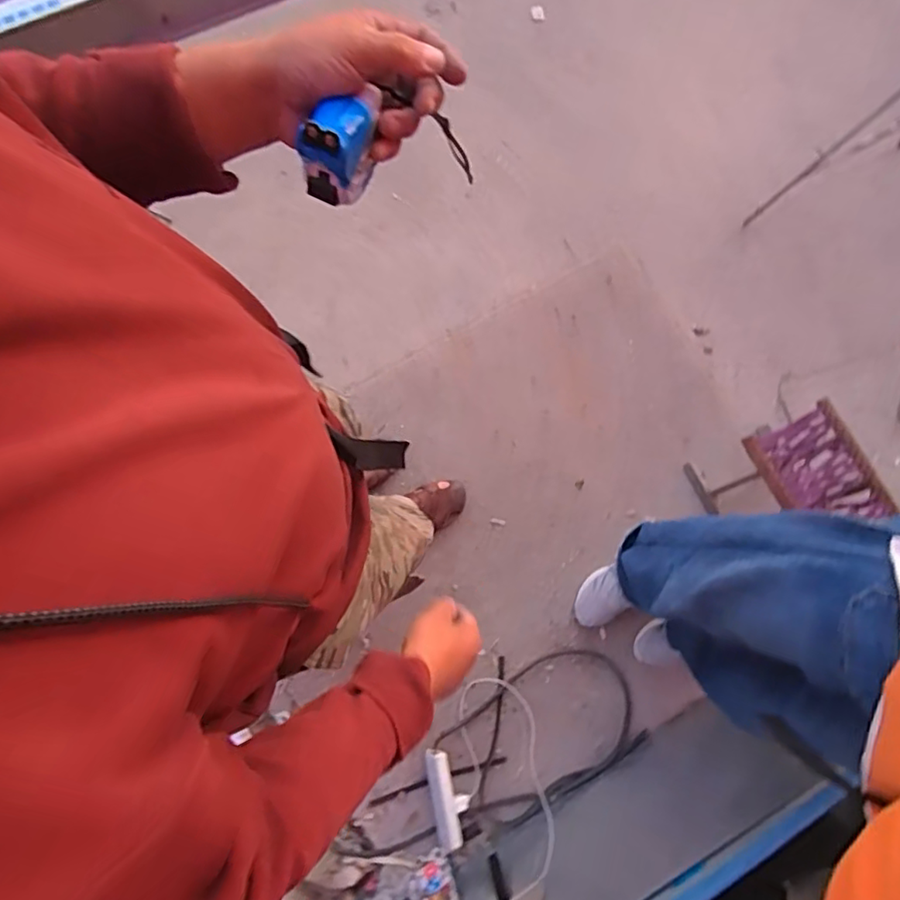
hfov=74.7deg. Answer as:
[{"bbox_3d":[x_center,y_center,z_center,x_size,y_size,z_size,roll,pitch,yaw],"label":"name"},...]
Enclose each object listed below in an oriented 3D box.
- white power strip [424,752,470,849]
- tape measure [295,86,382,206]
[{"bbox_3d":[-0.004,0.783,1.333,0.085,0.040,0.207,-12,83,-2],"label":"white power strip"},{"bbox_3d":[-0.072,-0.206,0.398,0.031,0.064,0.067,27,81,6],"label":"tape measure"}]

